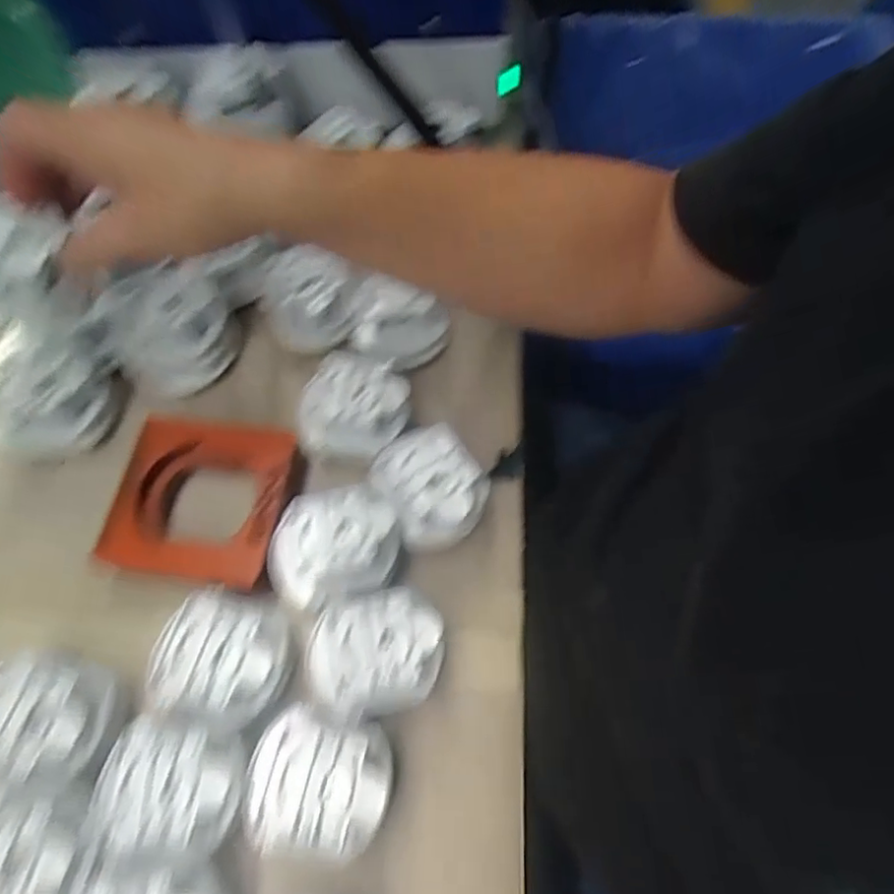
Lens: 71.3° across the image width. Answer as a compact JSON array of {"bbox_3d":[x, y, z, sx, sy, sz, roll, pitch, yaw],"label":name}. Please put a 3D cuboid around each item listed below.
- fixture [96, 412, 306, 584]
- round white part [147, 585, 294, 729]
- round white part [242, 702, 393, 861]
[{"bbox_3d":[-0.147,0.030,0.381,0.104,0.027,0.099,8,64,5],"label":"fixture"},{"bbox_3d":[-0.116,0.112,0.330,0.061,0.042,0.061,10,64,6],"label":"round white part"},{"bbox_3d":[-0.062,0.165,0.309,0.069,0.050,0.060,11,64,6],"label":"round white part"}]

